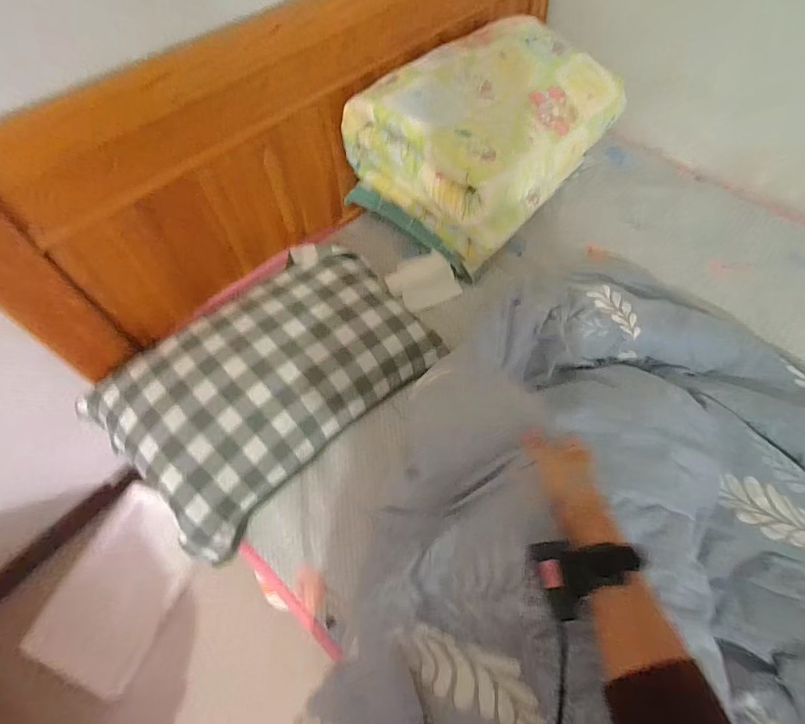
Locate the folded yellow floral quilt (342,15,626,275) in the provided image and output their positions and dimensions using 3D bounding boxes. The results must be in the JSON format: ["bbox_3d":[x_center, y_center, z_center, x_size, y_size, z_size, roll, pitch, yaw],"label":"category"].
[{"bbox_3d":[0.248,-0.631,1.143,0.425,0.269,0.679,39,66,18],"label":"folded yellow floral quilt"}]

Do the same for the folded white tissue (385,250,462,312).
[{"bbox_3d":[0.055,-0.209,1.110,0.166,0.031,0.154,-29,66,-17],"label":"folded white tissue"}]

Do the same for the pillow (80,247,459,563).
[{"bbox_3d":[-0.270,0.019,0.910,0.398,0.124,0.633,41,67,19],"label":"pillow"}]

